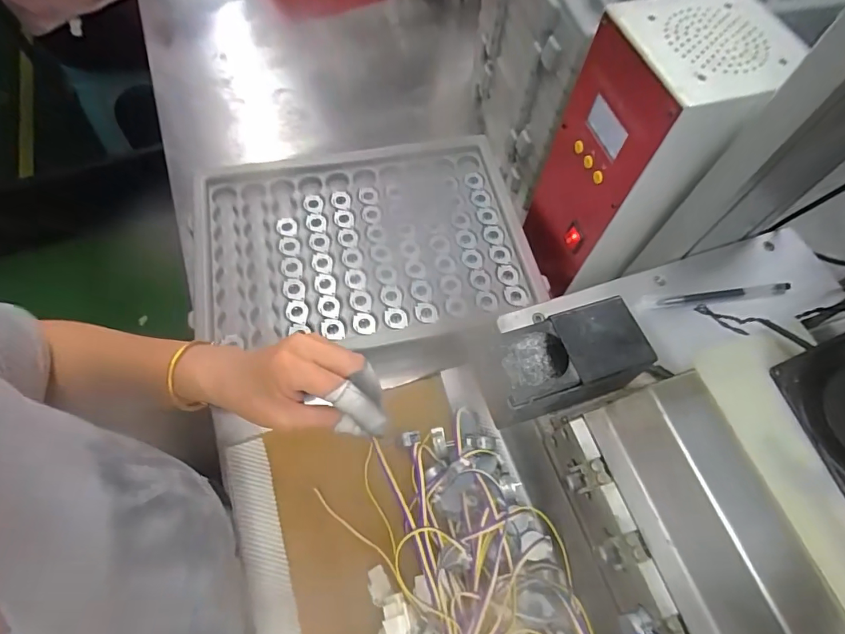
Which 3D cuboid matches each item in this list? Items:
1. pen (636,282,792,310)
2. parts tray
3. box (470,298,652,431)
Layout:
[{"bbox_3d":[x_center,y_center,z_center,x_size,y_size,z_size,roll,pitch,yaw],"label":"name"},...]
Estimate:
[{"bbox_3d":[0.263,-0.019,0.409,0.142,0.005,0.012,-6,64,-4],"label":"pen"},{"bbox_3d":[-0.074,-0.092,0.560,0.390,0.027,0.288,-12,64,-7],"label":"parts tray"},{"bbox_3d":[0.101,0.037,0.343,0.114,0.062,0.068,-14,65,-8],"label":"box"}]

